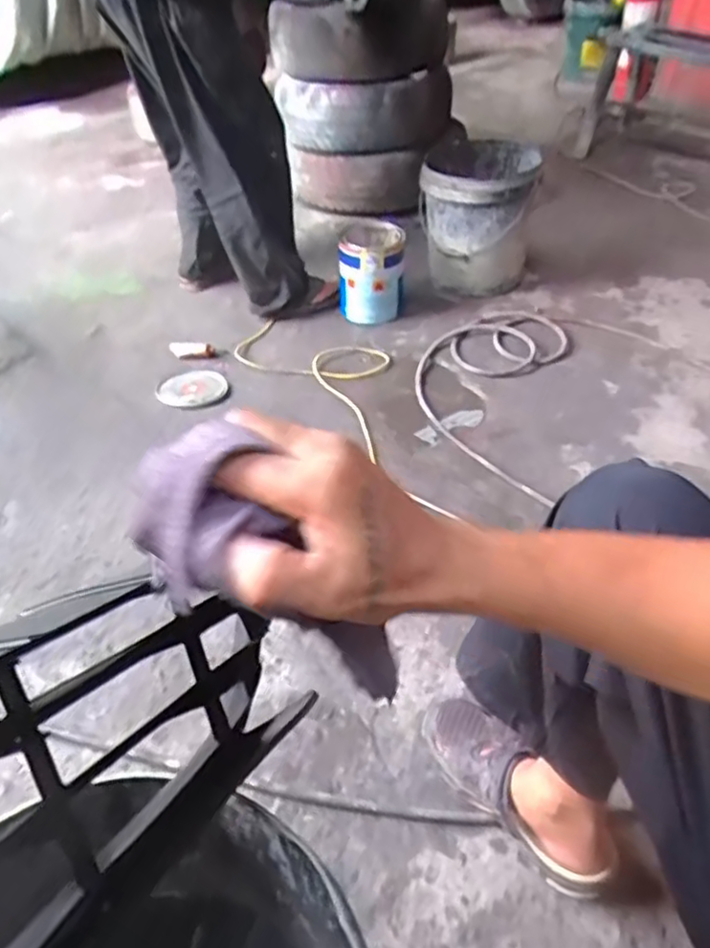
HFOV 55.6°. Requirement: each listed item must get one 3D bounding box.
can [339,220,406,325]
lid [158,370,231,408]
[{"bbox_3d":[0.038,-0.509,1.701,0.160,0.189,0.159,2,42,5],"label":"can"},{"bbox_3d":[-0.363,-0.194,1.504,0.152,0.016,0.152,-2,42,1],"label":"lid"}]

